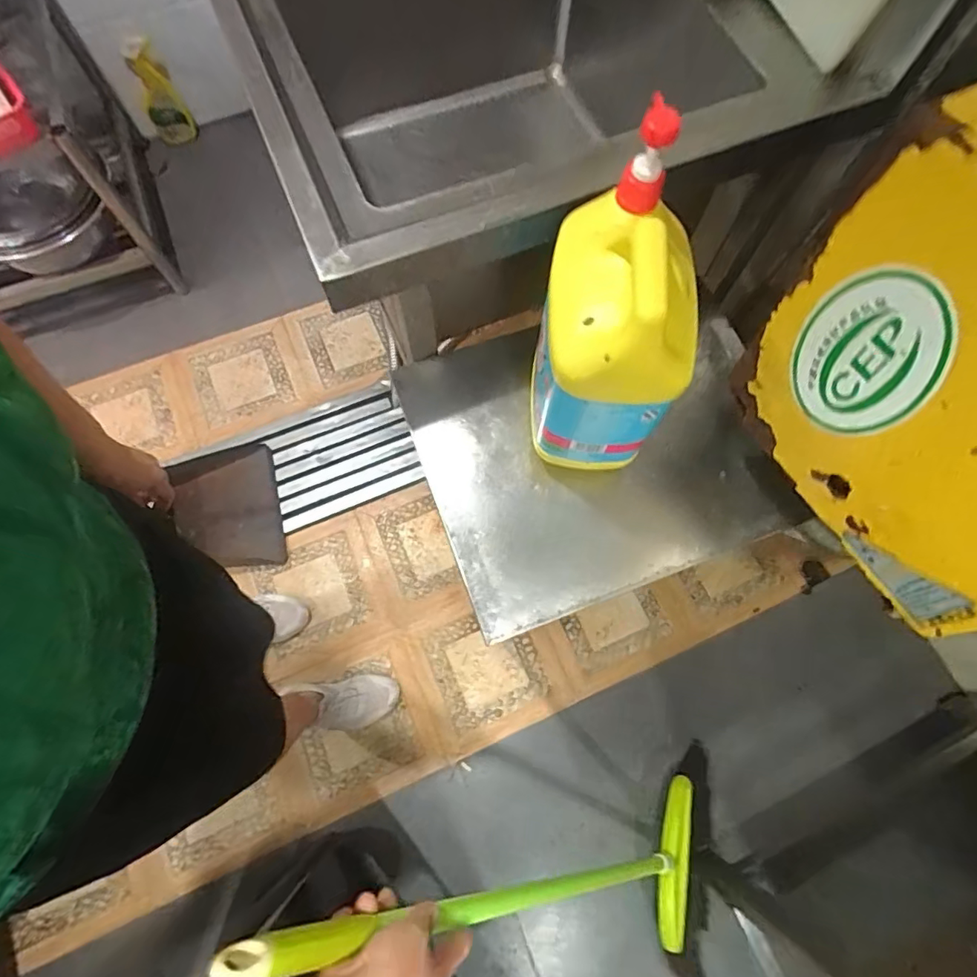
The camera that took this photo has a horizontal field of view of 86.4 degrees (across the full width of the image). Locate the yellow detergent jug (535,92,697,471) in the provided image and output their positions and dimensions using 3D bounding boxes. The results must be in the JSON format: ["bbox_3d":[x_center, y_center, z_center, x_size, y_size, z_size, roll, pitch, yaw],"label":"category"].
[{"bbox_3d":[0.116,-0.164,0.517,0.118,0.287,0.192,5,71,0],"label":"yellow detergent jug"}]

